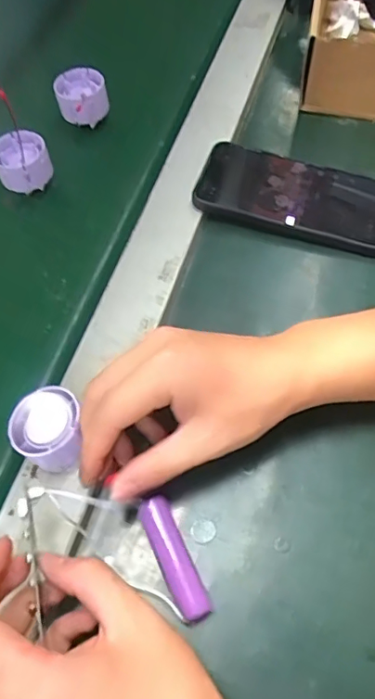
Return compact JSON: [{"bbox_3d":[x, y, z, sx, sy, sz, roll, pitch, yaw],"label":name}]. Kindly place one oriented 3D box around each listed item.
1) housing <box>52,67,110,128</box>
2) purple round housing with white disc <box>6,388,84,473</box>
[{"bbox_3d":[-0.099,-0.238,0.489,0.046,0.035,0.049,-1,60,1],"label":"housing"},{"bbox_3d":[-0.087,0.051,0.323,0.041,0.035,0.046,0,60,1],"label":"purple round housing with white disc"}]

